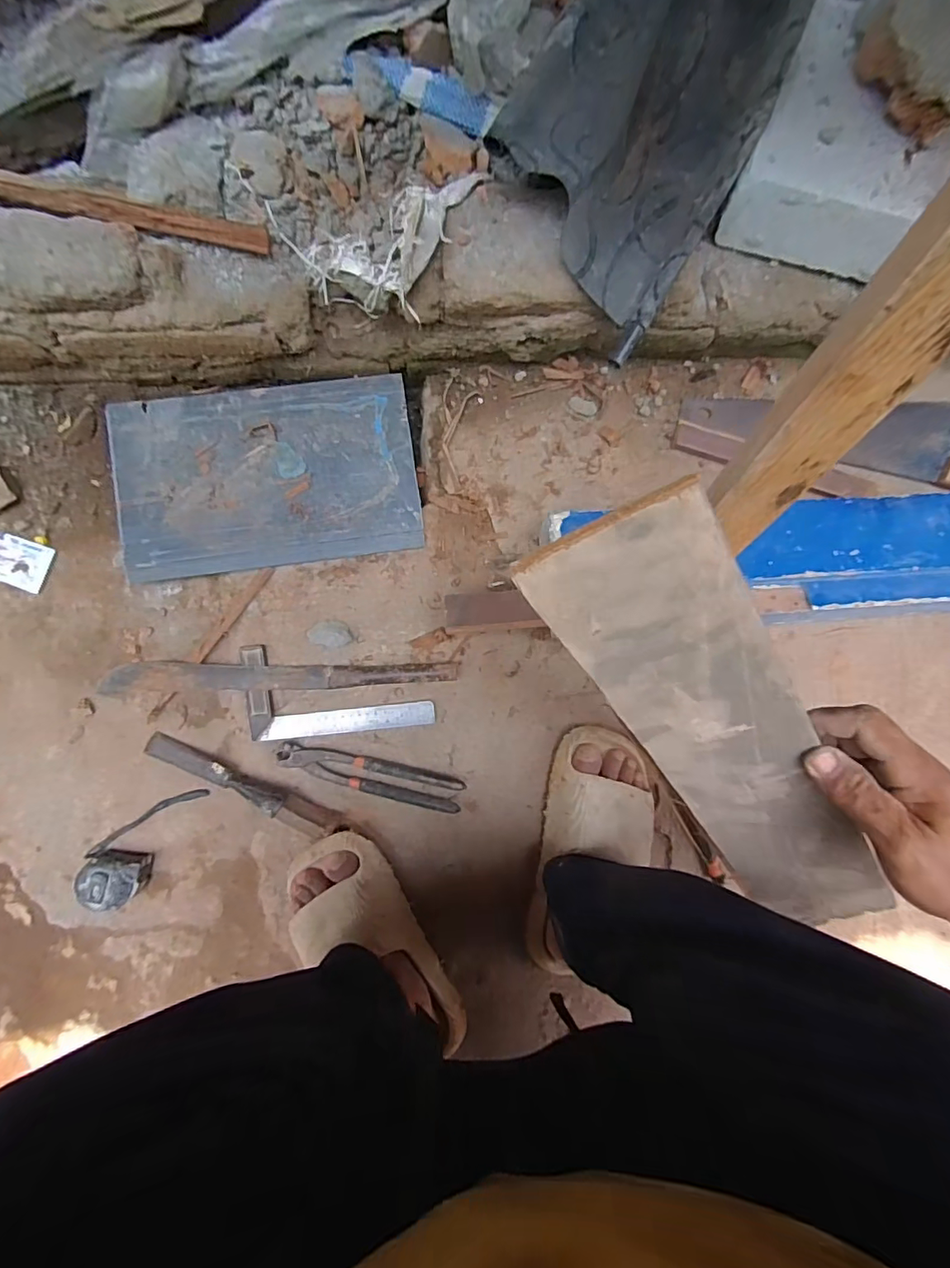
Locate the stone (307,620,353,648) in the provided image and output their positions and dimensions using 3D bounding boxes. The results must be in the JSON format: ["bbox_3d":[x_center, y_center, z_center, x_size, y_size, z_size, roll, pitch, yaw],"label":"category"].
[{"bbox_3d":[-0.171,0.000,0.590,0.051,0.025,0.030,-2,92,-4],"label":"stone"}]

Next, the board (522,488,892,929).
[{"bbox_3d":[0.183,0.091,0.345,0.099,0.007,0.423,-28,118,22],"label":"board"}]

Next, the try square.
[{"bbox_3d":[-0.163,0.063,0.597,0.219,0.023,0.111,-5,92,-4],"label":"try square"}]

